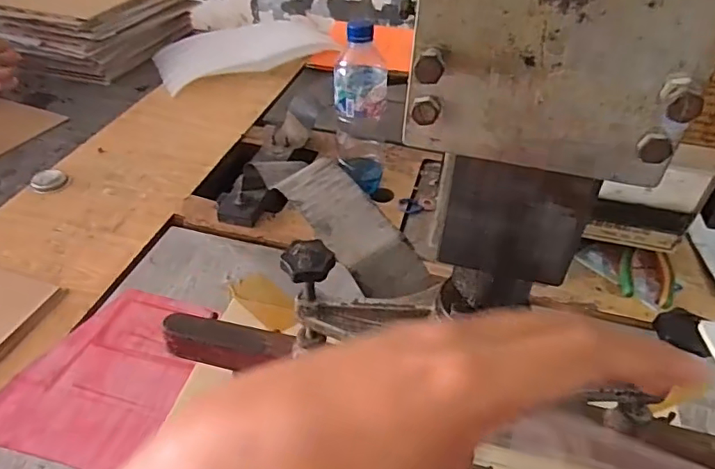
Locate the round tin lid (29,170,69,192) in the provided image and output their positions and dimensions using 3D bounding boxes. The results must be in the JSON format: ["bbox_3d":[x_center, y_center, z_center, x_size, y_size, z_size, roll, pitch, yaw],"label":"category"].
[{"bbox_3d":[-0.413,-0.075,0.727,0.038,0.008,0.044,28,45,27],"label":"round tin lid"}]

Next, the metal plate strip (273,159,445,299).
[{"bbox_3d":[-0.009,-0.010,0.477,0.060,0.024,0.178,-29,53,-18],"label":"metal plate strip"}]

